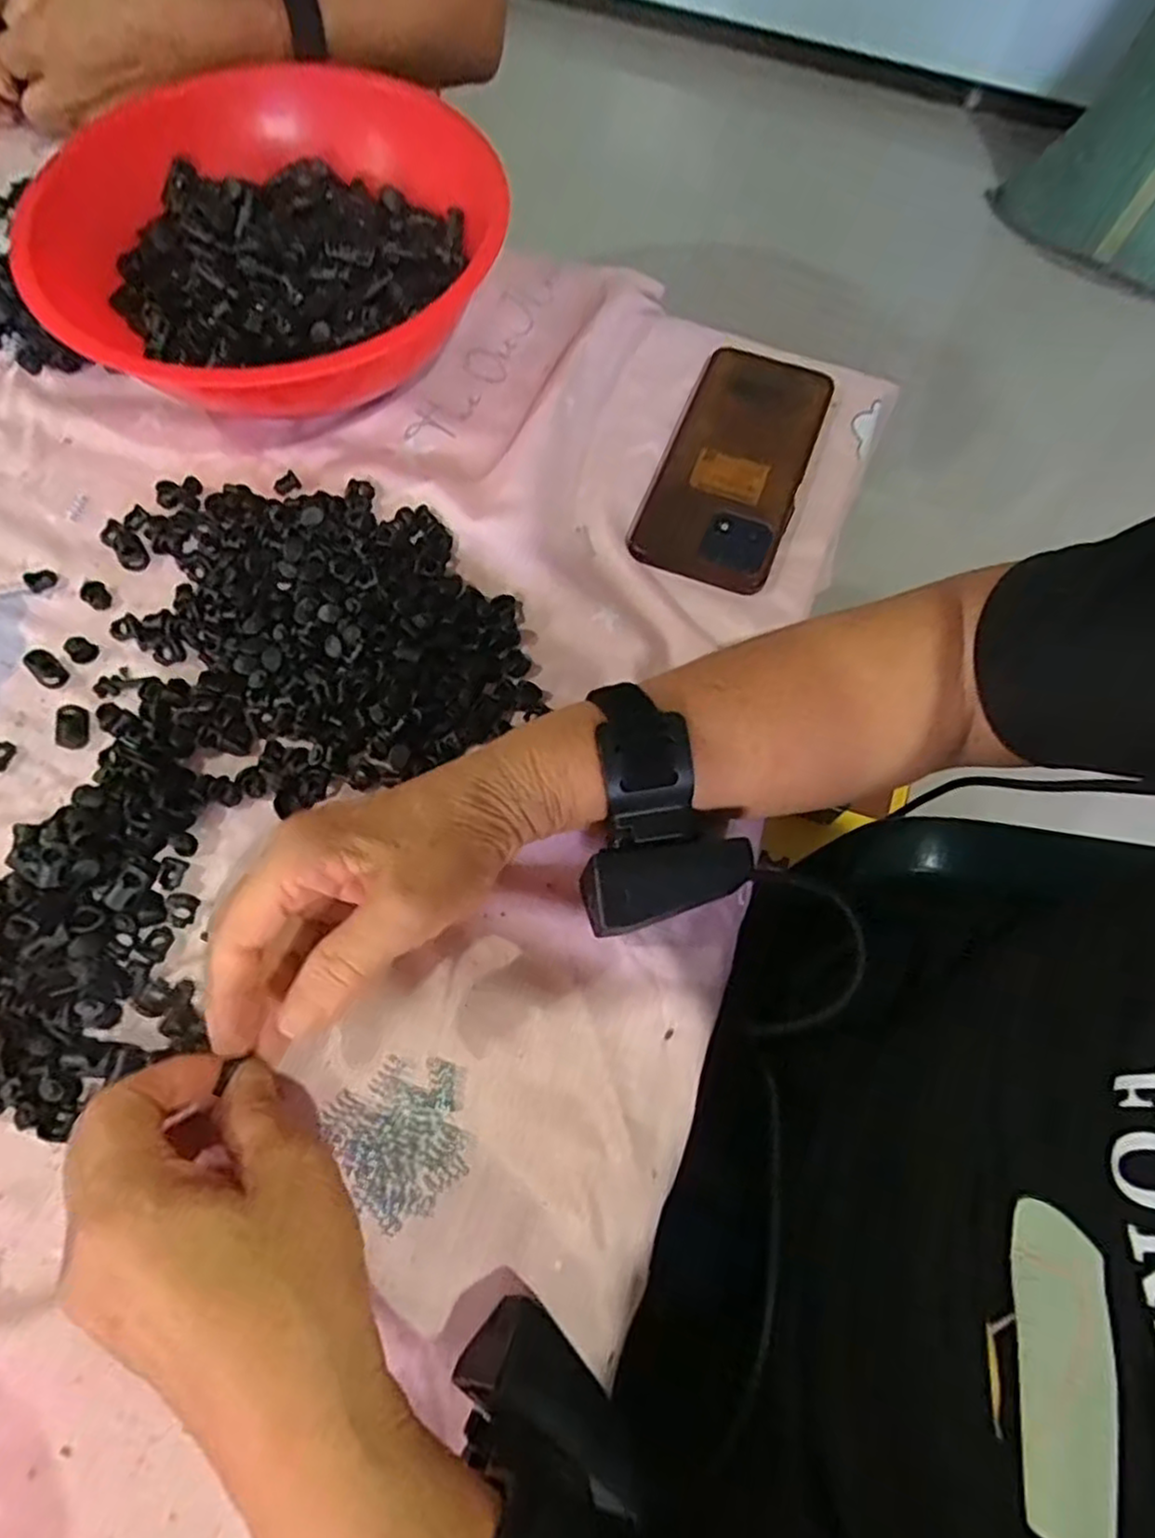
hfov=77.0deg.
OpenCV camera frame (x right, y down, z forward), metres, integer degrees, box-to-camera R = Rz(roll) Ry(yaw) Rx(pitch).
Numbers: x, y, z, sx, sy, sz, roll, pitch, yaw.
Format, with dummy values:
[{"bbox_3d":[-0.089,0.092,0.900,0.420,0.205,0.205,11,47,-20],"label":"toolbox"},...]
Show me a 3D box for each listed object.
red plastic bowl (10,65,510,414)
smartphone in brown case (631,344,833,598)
[{"bbox_3d":[-0.161,-0.281,0.414,0.226,0.083,0.218,0,70,-1],"label":"red plastic bowl"},{"bbox_3d":[0.092,-0.179,0.415,0.077,0.009,0.166,22,71,7],"label":"smartphone in brown case"}]

